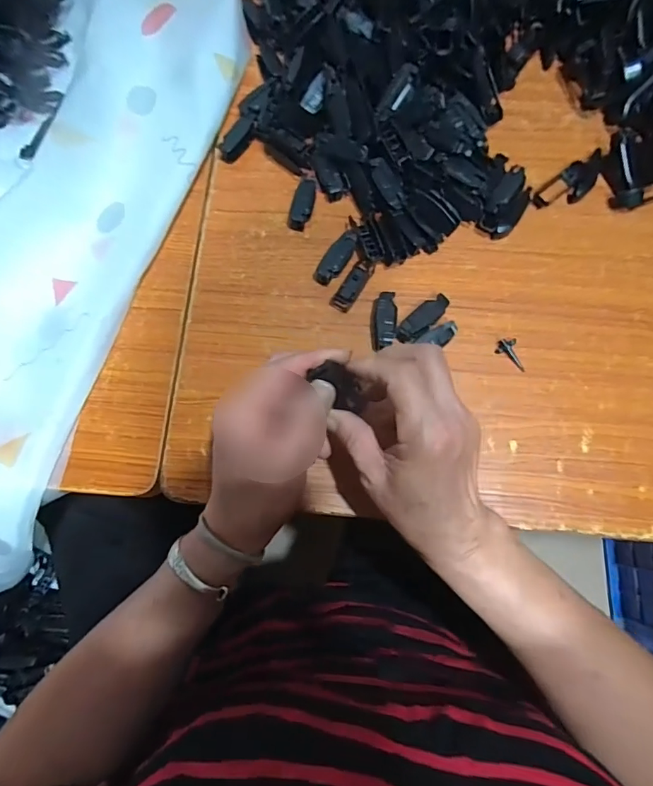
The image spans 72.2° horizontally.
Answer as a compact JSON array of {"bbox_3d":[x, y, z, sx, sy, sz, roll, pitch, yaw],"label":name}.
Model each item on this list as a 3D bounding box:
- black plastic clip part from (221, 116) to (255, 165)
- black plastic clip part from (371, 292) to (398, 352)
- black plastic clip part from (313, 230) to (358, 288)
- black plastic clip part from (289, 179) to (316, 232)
[{"bbox_3d":[-0.086,-0.243,0.429,0.017,0.014,0.044,38,94,9],"label":"black plastic clip part"},{"bbox_3d":[0.048,-0.059,0.377,0.020,0.015,0.048,5,76,2],"label":"black plastic clip part"},{"bbox_3d":[0.010,-0.119,0.395,0.017,0.015,0.050,38,79,9],"label":"black plastic clip part"},{"bbox_3d":[-0.021,-0.170,0.406,0.018,0.018,0.044,14,77,4],"label":"black plastic clip part"}]

